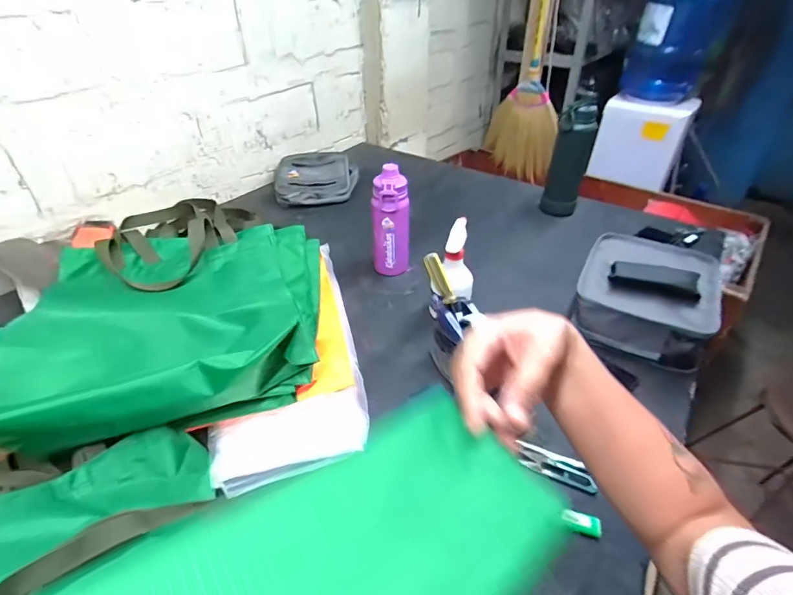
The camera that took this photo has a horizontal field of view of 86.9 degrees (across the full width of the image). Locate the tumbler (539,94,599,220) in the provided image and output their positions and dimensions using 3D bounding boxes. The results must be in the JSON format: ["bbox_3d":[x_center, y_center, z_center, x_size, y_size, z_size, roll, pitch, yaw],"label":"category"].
[{"bbox_3d":[0.456,-0.362,1.105,0.093,0.294,0.085,17,41,20],"label":"tumbler"}]

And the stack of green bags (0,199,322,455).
[{"bbox_3d":[-0.358,-0.014,0.733,0.433,0.111,0.583,-6,38,-9],"label":"stack of green bags"}]

